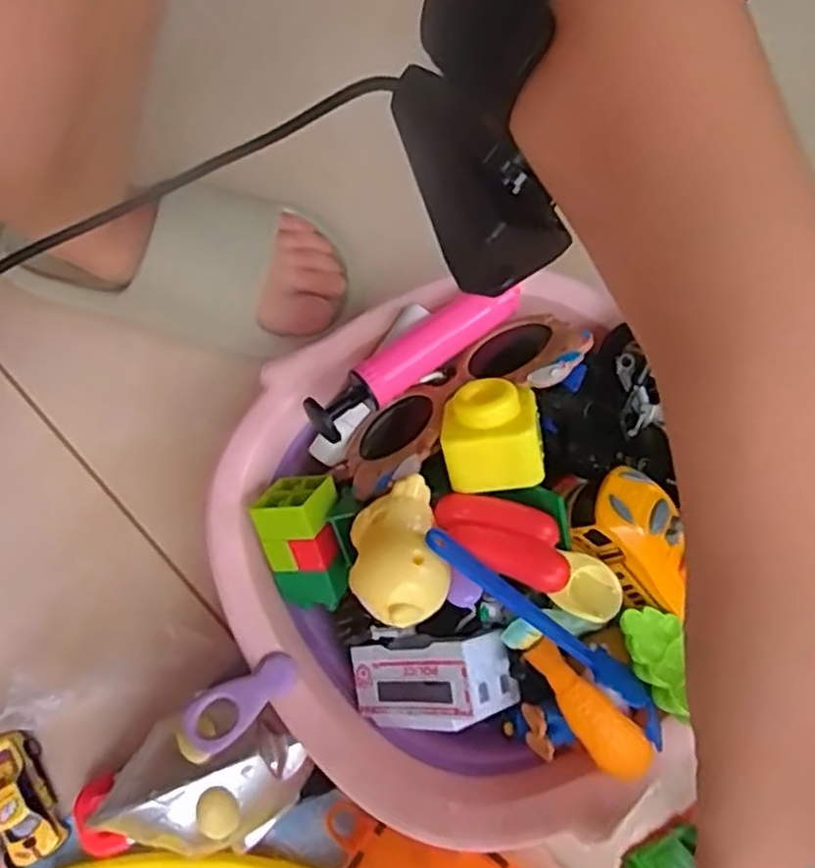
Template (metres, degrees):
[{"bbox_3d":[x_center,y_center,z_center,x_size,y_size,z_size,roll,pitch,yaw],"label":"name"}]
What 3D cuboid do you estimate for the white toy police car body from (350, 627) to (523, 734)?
[{"bbox_3d":[0.008,0.119,0.346,0.078,0.034,0.039,-16,69,29],"label":"white toy police car body"}]

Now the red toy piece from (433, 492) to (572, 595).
[{"bbox_3d":[0.044,0.046,0.331,0.065,0.014,0.033,24,75,10],"label":"red toy piece"}]

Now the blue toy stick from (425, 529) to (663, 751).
[{"bbox_3d":[0.063,0.087,0.320,0.135,0.014,0.018,39,77,1],"label":"blue toy stick"}]

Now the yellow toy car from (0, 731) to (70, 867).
[{"bbox_3d":[-0.221,0.206,0.411,0.031,0.015,0.070,-34,74,-8],"label":"yellow toy car"}]

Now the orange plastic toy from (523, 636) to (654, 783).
[{"bbox_3d":[0.078,0.121,0.315,0.068,0.018,0.022,43,78,14],"label":"orange plastic toy"}]

